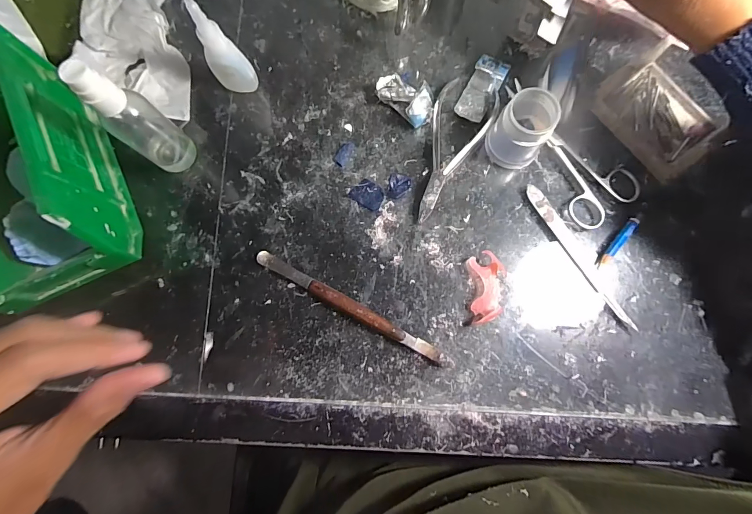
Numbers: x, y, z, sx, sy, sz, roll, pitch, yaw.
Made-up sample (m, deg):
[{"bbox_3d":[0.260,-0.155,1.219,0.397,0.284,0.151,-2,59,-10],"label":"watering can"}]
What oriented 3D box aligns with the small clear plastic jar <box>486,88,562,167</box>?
[{"bbox_3d":[0.116,-0.100,0.284,0.043,0.048,0.044,0,82,2],"label":"small clear plastic jar"}]

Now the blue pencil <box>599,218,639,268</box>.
[{"bbox_3d":[0.192,-0.011,0.286,0.008,0.007,0.048,38,85,7],"label":"blue pencil"}]

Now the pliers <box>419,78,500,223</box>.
[{"bbox_3d":[0.056,-0.090,0.303,0.050,0.011,0.123,30,84,6],"label":"pliers"}]

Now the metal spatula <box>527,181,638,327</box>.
[{"bbox_3d":[0.162,-0.001,0.289,0.012,0.004,0.133,-32,82,-3],"label":"metal spatula"}]

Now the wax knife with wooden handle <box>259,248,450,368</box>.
[{"bbox_3d":[-0.022,0.038,0.285,0.164,0.011,0.013,28,83,6],"label":"wax knife with wooden handle"}]

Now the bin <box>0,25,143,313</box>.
[{"bbox_3d":[-0.264,-0.059,0.268,0.096,0.090,0.172,-25,82,-2],"label":"bin"}]

